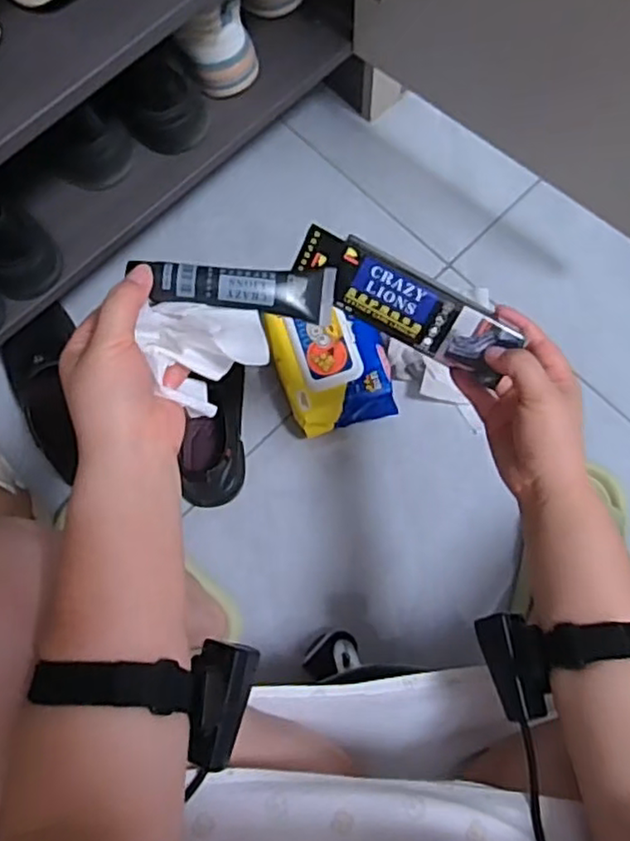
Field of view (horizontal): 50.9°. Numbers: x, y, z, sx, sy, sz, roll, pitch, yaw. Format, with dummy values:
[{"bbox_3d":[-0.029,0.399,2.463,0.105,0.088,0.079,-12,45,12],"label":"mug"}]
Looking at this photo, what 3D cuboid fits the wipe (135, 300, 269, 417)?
[{"bbox_3d":[-0.069,-0.038,0.419,0.076,0.033,0.062,6,75,3],"label":"wipe"}]

